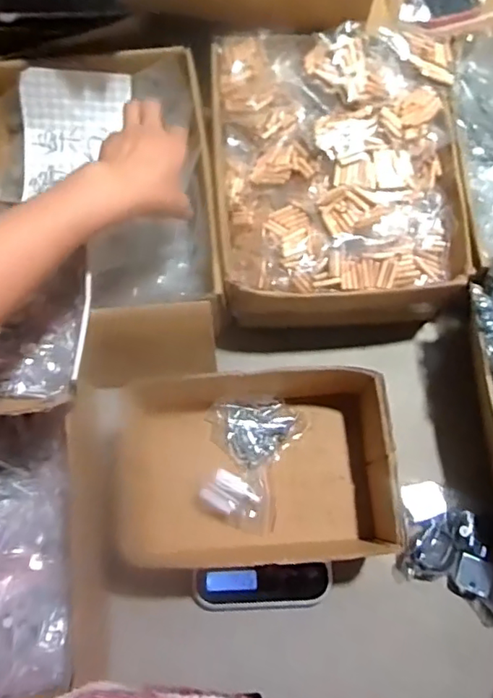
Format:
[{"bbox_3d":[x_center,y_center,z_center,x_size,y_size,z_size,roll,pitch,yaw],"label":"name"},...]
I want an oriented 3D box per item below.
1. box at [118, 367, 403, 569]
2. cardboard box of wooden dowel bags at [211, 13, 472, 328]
[{"bbox_3d":[0.017,0.119,0.571,0.277,0.061,0.191,-4,74,0],"label":"box"},{"bbox_3d":[0.102,-0.192,0.640,0.271,0.129,0.319,-4,74,0],"label":"cardboard box of wooden dowel bags"}]

